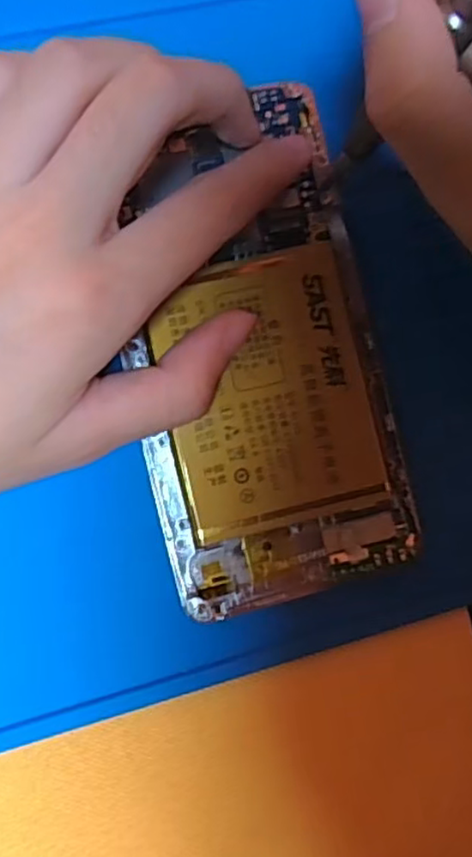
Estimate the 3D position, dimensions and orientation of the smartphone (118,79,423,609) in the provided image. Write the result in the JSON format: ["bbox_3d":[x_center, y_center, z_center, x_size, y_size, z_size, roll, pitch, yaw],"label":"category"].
[{"bbox_3d":[0.005,-0.020,0.186,0.069,0.008,0.133,-14,91,-9],"label":"smartphone"}]

